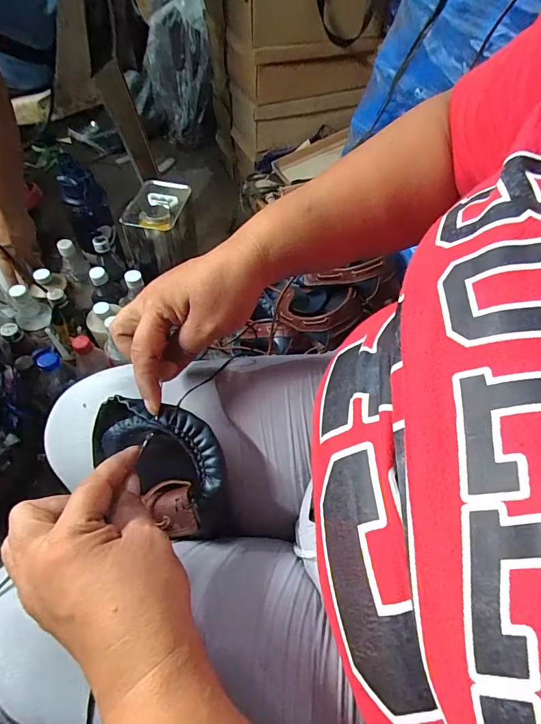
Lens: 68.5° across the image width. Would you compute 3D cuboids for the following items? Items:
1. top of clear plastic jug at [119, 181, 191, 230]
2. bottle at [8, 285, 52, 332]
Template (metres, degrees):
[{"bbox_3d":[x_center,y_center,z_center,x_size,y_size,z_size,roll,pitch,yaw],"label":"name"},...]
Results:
[{"bbox_3d":[-0.240,-0.331,0.834,0.102,0.022,0.155,11,56,3],"label":"top of clear plastic jug"},{"bbox_3d":[-0.464,-0.105,0.762,0.061,0.097,0.057,-31,64,-22],"label":"bottle"}]

